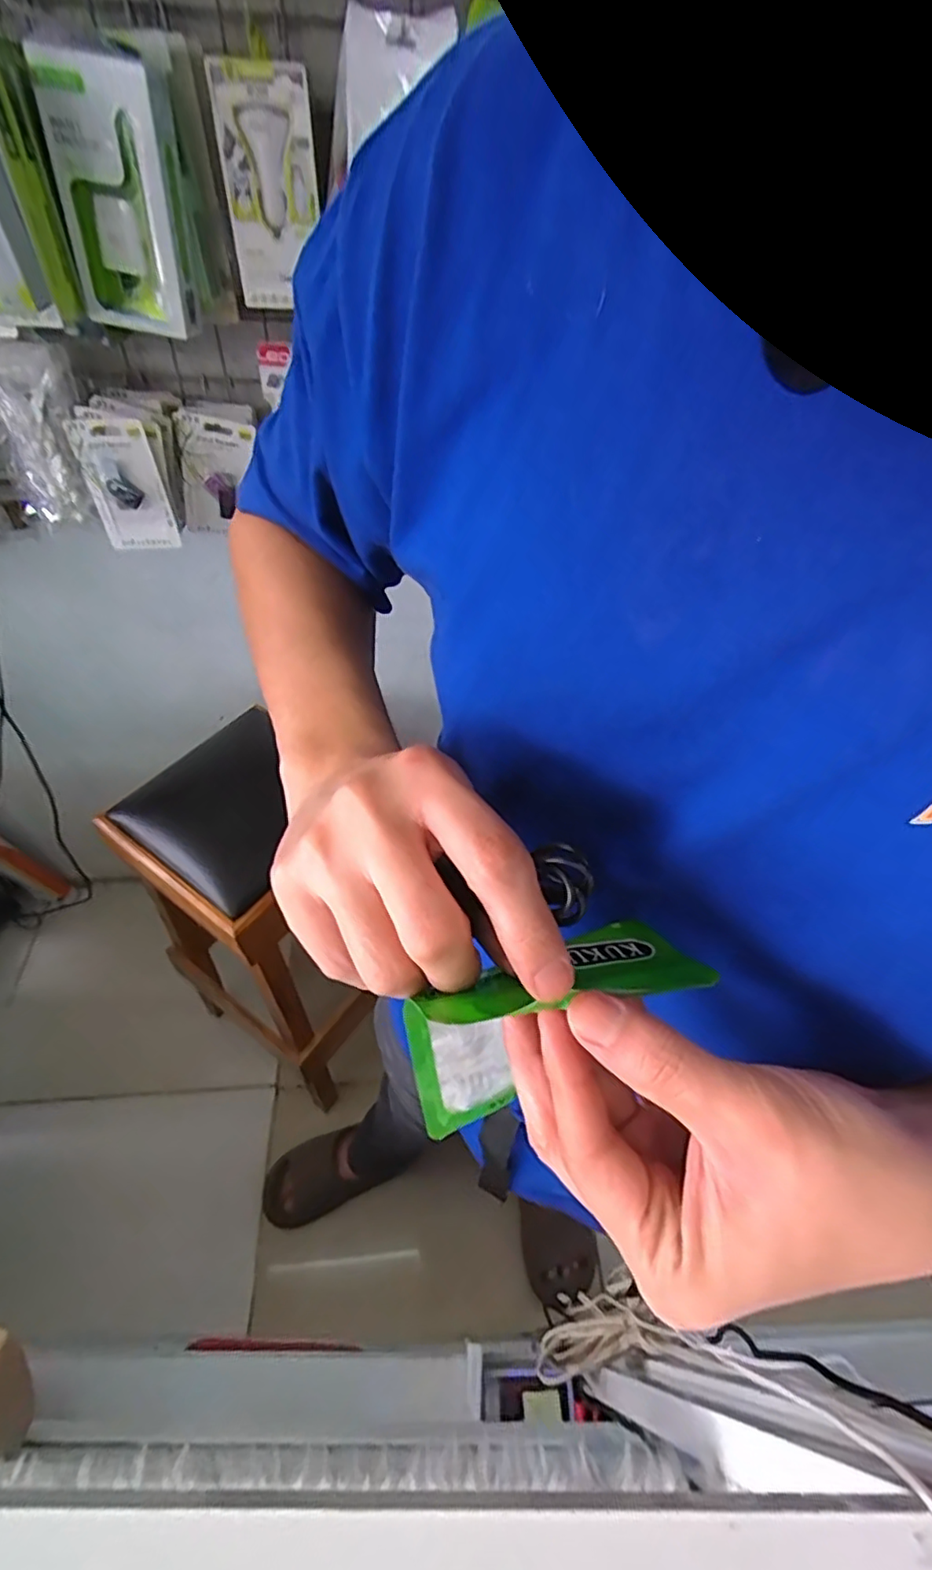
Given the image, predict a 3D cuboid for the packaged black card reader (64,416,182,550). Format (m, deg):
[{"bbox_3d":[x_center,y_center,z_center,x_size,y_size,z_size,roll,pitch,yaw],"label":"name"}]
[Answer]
[{"bbox_3d":[-0.374,-0.330,0.683,0.083,0.135,0.023,2,39,11],"label":"packaged black card reader"}]

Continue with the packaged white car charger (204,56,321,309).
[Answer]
[{"bbox_3d":[-0.163,-0.497,0.517,0.074,0.144,0.021,-8,50,-10],"label":"packaged white car charger"}]

